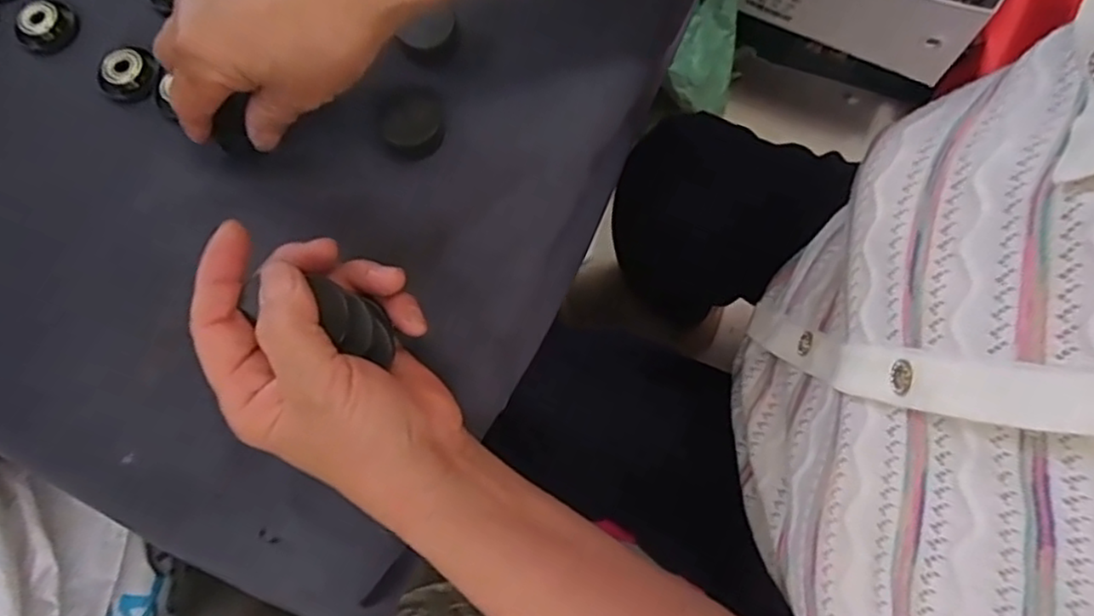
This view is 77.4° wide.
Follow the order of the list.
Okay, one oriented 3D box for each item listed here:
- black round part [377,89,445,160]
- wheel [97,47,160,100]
[{"bbox_3d":[-0.071,-0.098,0.354,0.030,0.016,0.035,-7,73,0],"label":"black round part"},{"bbox_3d":[-0.227,-0.127,0.371,0.026,0.011,0.030,38,78,12],"label":"wheel"}]

